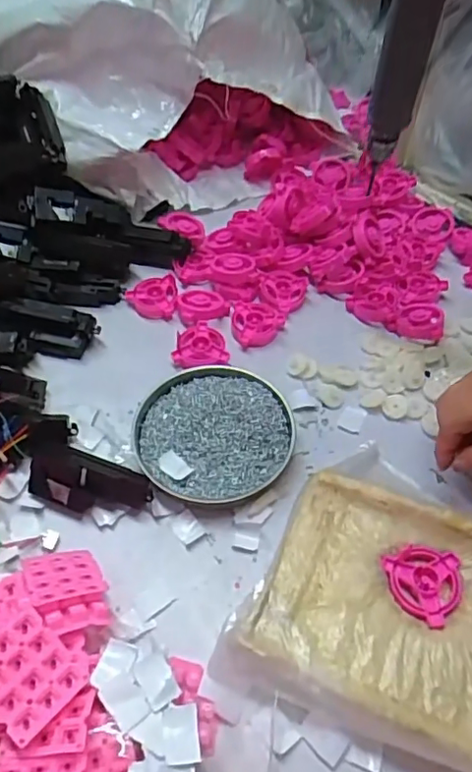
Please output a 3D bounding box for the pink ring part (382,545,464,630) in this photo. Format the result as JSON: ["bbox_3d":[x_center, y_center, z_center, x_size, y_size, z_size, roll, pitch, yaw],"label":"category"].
[{"bbox_3d":[0.134,0.142,0.400,0.053,0.009,0.053,5,52,-1],"label":"pink ring part"}]

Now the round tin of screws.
[{"bbox_3d":[-0.020,0.038,0.489,0.137,0.018,0.126,2,52,-3],"label":"round tin of screws"}]

